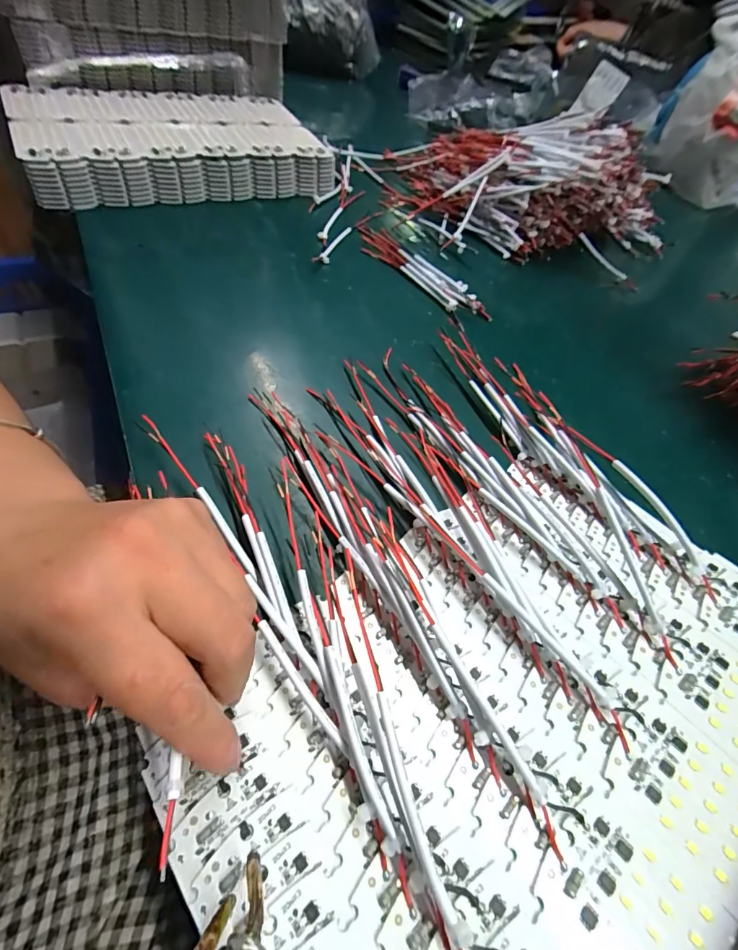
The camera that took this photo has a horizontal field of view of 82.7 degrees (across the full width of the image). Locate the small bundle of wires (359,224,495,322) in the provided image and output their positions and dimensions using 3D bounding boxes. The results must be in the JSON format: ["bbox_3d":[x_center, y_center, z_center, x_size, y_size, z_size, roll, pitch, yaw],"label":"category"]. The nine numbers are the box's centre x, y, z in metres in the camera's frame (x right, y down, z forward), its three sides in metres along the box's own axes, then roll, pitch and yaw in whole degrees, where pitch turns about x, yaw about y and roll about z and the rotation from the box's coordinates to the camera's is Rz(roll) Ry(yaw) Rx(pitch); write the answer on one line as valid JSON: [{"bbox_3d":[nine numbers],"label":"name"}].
[{"bbox_3d":[0.049,-0.204,0.417,0.040,0.017,0.166,-37,70,-27],"label":"small bundle of wires"}]

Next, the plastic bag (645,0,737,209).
[{"bbox_3d":[0.490,-0.492,0.583,0.158,0.180,0.142,35,59,13],"label":"plastic bag"}]

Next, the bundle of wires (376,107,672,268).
[{"bbox_3d":[0.185,-0.332,0.472,0.346,0.089,0.207,19,57,3],"label":"bundle of wires"}]

